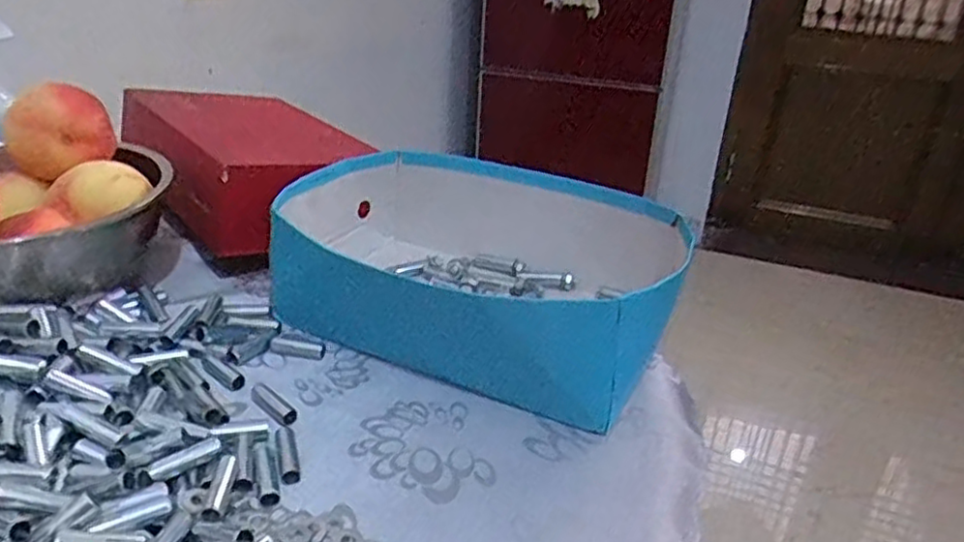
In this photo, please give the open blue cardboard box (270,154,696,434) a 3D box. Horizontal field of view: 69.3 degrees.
[{"bbox_3d":[-0.006,-0.009,0.565,0.306,0.094,0.221,12,29,16],"label":"open blue cardboard box"}]

